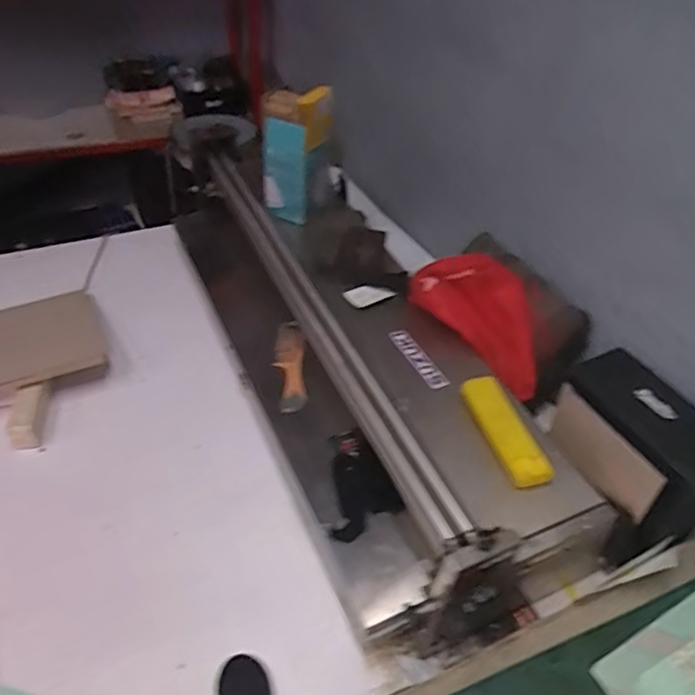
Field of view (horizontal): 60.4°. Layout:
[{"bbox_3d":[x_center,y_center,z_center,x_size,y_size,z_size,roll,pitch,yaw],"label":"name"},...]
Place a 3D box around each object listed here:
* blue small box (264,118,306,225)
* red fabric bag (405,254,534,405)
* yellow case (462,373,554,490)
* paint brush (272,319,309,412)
[{"bbox_3d":[-0.127,-0.347,1.188,0.083,0.184,0.067,-1,45,-7],"label":"blue small box"},{"bbox_3d":[0.222,-0.053,0.995,0.239,0.175,0.065,28,48,21],"label":"red fabric bag"},{"bbox_3d":[0.223,0.114,0.844,0.056,0.035,0.180,-11,47,-16],"label":"yellow case"},{"bbox_3d":[-0.104,0.027,1.086,0.053,0.031,0.229,-1,45,-7],"label":"paint brush"}]

